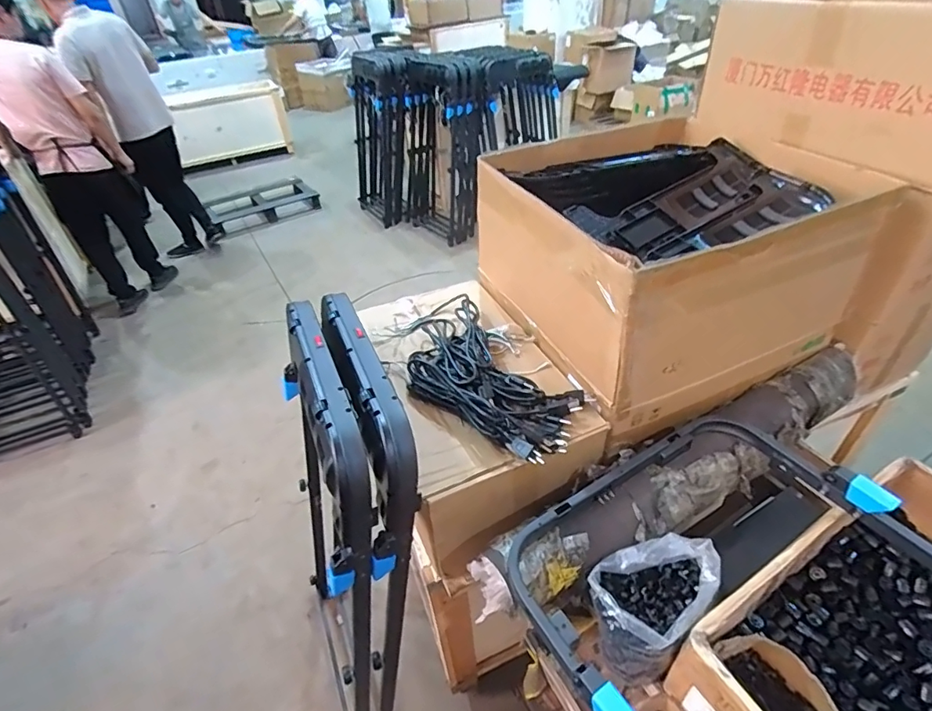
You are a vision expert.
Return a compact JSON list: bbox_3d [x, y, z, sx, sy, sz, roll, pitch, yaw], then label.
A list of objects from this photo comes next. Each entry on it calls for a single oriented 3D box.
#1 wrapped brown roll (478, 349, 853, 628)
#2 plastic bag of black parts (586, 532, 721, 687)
[{"bbox_3d":[0.398,0.179,0.844,0.860,0.090,0.134,-24,43,-21],"label":"wrapped brown roll"},{"bbox_3d":[0.276,0.375,0.753,0.134,0.161,0.183,29,51,35],"label":"plastic bag of black parts"}]

